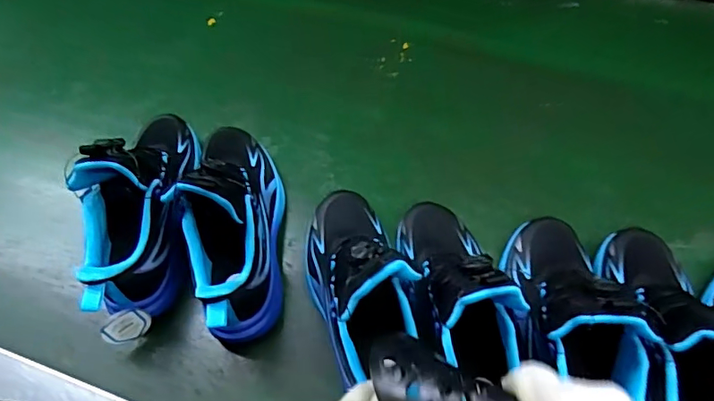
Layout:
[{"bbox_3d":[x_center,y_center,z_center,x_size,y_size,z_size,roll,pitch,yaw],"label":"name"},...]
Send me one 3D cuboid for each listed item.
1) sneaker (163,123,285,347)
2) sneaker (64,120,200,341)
[{"bbox_3d":[-0.127,0.015,0.522,0.079,0.157,0.240,-3,63,-1],"label":"sneaker"},{"bbox_3d":[-0.232,0.000,0.532,0.081,0.166,0.256,-6,63,-2],"label":"sneaker"}]

